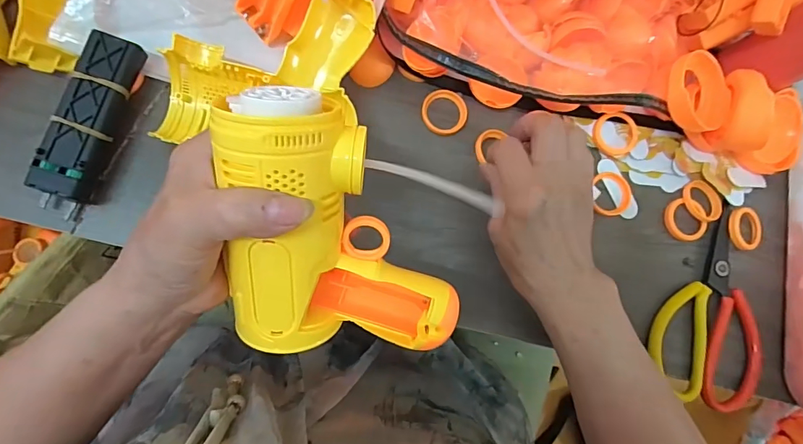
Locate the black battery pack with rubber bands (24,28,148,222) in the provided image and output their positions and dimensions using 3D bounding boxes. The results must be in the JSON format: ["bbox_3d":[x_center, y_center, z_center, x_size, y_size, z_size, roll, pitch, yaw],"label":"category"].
[{"bbox_3d":[-0.205,-0.065,0.286,0.029,0.031,0.118,18,84,-7],"label":"black battery pack with rubber bands"}]

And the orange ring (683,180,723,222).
[{"bbox_3d":[0.249,-0.017,0.362,0.033,0.014,0.035,1,81,-9],"label":"orange ring"}]

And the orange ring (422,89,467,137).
[{"bbox_3d":[0.034,-0.085,0.339,0.035,0.004,0.036,1,81,-9],"label":"orange ring"}]

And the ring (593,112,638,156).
[{"bbox_3d":[0.174,-0.071,0.352,0.035,0.007,0.034,1,81,-9],"label":"ring"}]

